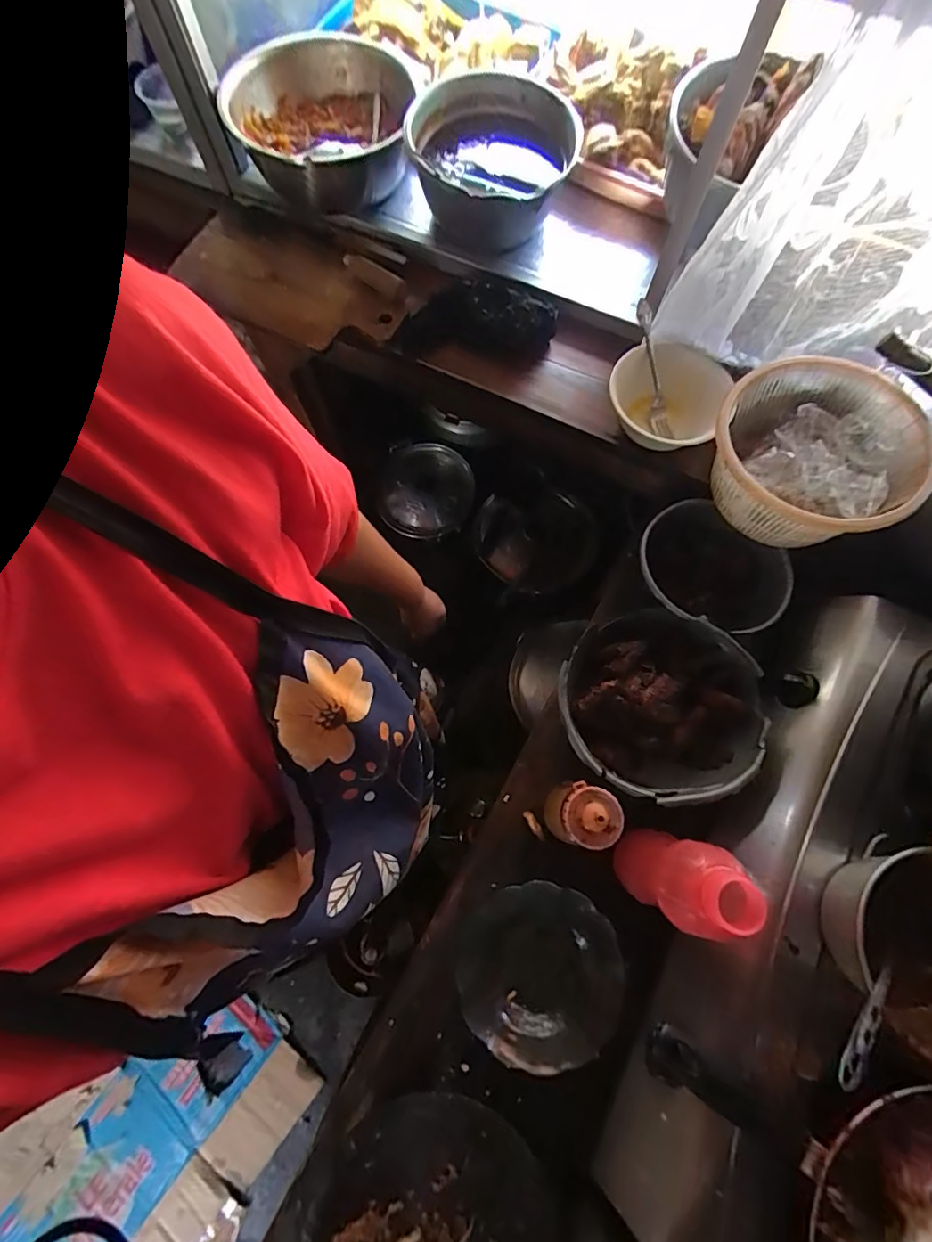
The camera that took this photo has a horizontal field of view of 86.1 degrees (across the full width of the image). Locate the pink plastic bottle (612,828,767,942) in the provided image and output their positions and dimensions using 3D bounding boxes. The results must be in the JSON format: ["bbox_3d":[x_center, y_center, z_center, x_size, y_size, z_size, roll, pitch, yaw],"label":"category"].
[{"bbox_3d":[0.202,0.246,0.482,0.067,0.174,0.075,29,76,8],"label":"pink plastic bottle"}]

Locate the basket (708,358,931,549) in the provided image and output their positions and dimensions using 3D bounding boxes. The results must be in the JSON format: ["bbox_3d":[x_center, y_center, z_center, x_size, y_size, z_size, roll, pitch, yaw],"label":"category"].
[{"bbox_3d":[0.398,-0.193,0.590,0.210,0.110,0.214,0,74,0],"label":"basket"}]

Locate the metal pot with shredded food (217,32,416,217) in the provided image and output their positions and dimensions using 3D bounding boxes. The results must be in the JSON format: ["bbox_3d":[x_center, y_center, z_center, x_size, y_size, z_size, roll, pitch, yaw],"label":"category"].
[{"bbox_3d":[-0.207,-0.728,0.727,0.248,0.099,0.242,0,74,0],"label":"metal pot with shredded food"}]

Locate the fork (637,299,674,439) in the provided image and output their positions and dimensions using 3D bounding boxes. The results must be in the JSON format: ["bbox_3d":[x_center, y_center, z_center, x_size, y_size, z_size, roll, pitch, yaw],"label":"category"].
[{"bbox_3d":[0.243,-0.327,0.655,0.025,0.021,0.172,-13,99,-4],"label":"fork"}]

